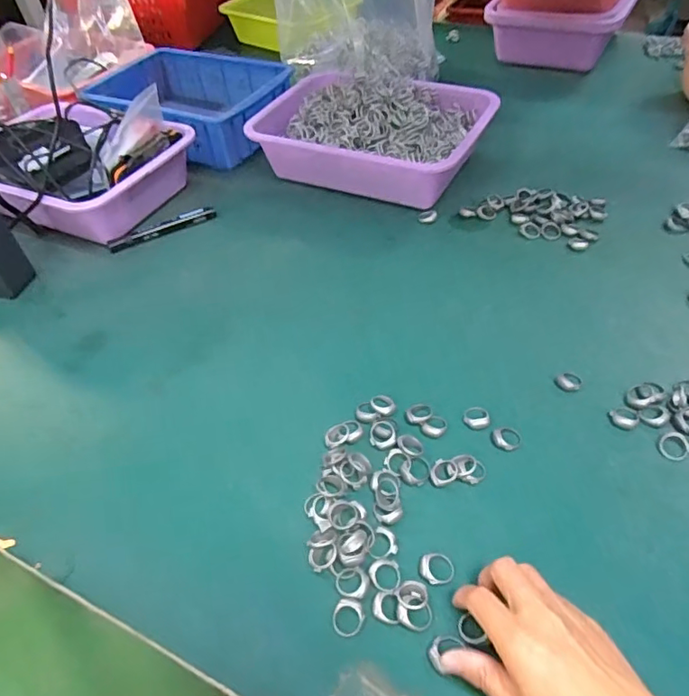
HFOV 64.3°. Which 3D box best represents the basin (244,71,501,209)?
[{"bbox_3d":[0.040,-0.299,0.770,0.305,0.095,0.220,15,49,18],"label":"basin"}]

